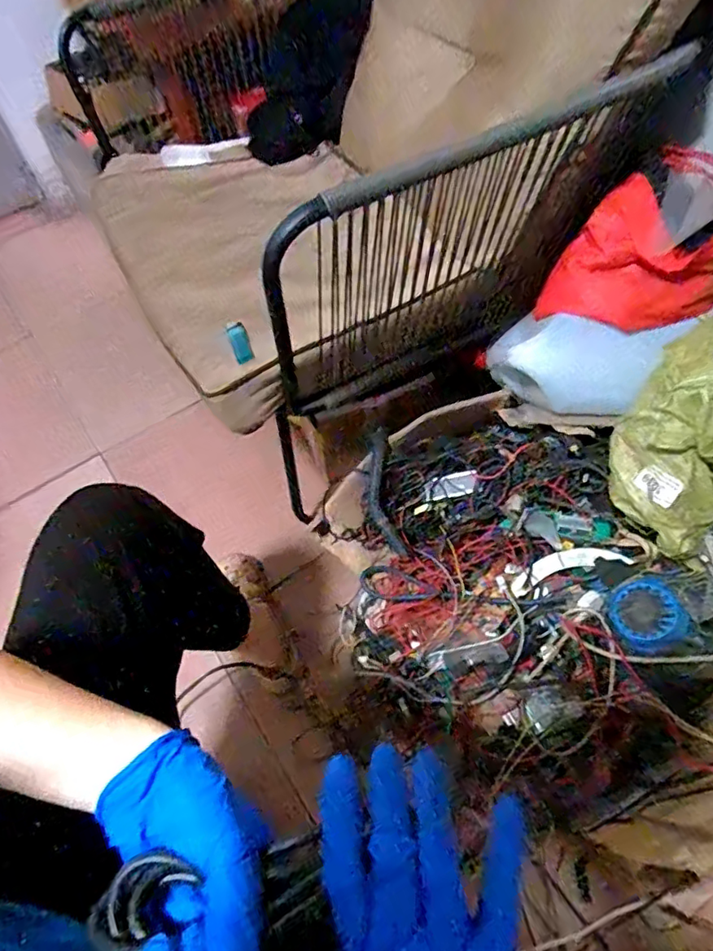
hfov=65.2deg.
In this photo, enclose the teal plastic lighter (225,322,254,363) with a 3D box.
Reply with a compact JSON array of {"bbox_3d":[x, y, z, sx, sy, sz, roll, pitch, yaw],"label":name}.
[{"bbox_3d":[-0.161,-0.184,0.773,0.026,0.017,0.076,-18,57,-7],"label":"teal plastic lighter"}]

